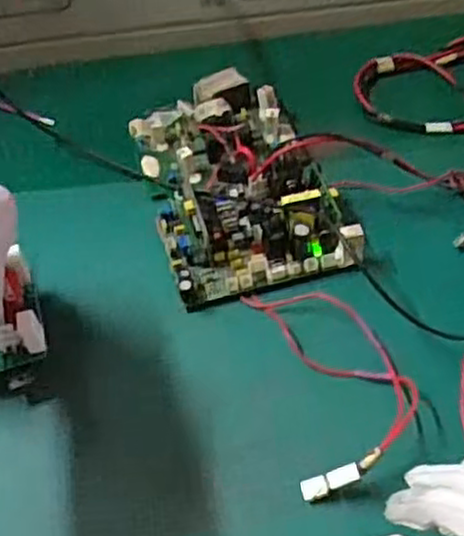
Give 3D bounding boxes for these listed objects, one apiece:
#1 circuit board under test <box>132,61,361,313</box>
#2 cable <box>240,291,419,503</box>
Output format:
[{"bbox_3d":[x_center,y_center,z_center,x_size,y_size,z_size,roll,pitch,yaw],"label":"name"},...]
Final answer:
[{"bbox_3d":[0.000,-0.070,0.518,0.123,0.038,0.200,-14,51,-7],"label":"circuit board under test"},{"bbox_3d":[0.061,0.058,0.419,0.078,0.020,0.138,-12,51,-5],"label":"cable"}]

